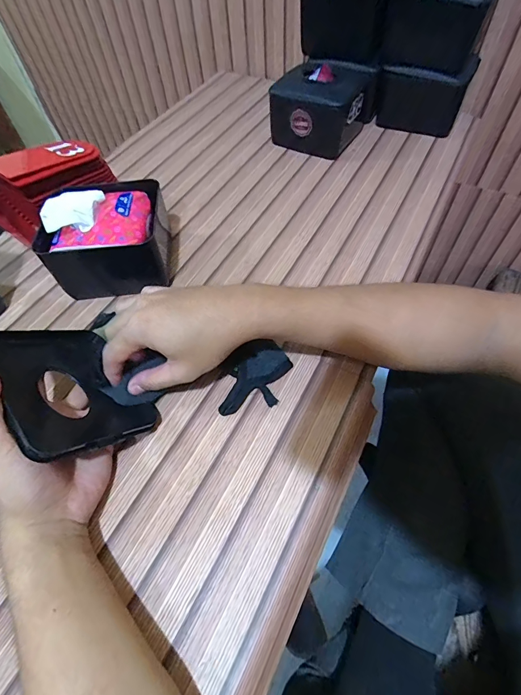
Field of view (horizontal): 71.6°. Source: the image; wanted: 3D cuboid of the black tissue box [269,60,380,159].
[{"bbox_3d":[0.103,-0.389,0.585,0.130,0.096,0.138,24,60,18],"label":"black tissue box"}]

